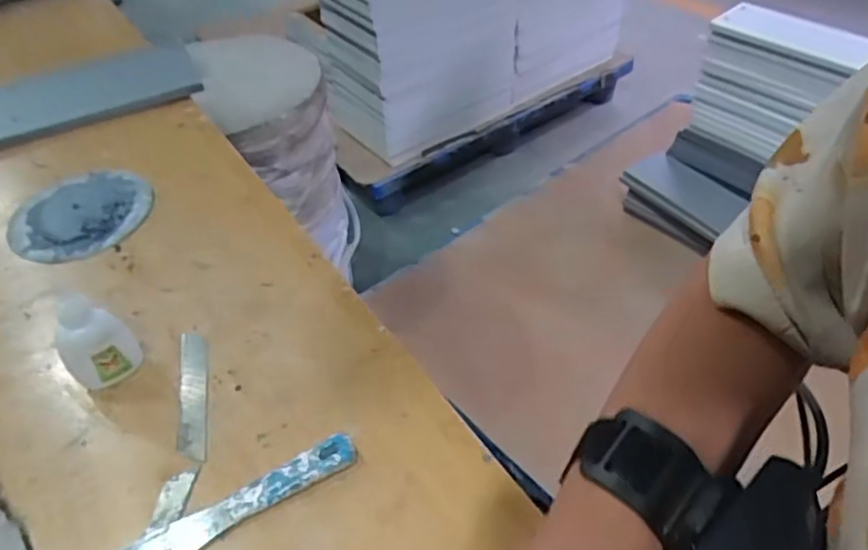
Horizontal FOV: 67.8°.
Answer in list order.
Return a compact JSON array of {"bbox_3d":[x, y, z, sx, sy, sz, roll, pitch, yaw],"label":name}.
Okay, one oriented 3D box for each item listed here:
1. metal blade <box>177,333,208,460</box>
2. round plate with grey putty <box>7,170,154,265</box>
[{"bbox_3d":[-0.160,0.078,0.428,0.018,0.005,0.097,-6,50,-12],"label":"metal blade"},{"bbox_3d":[-0.305,-0.054,0.558,0.112,0.006,0.112,-2,46,2],"label":"round plate with grey putty"}]

